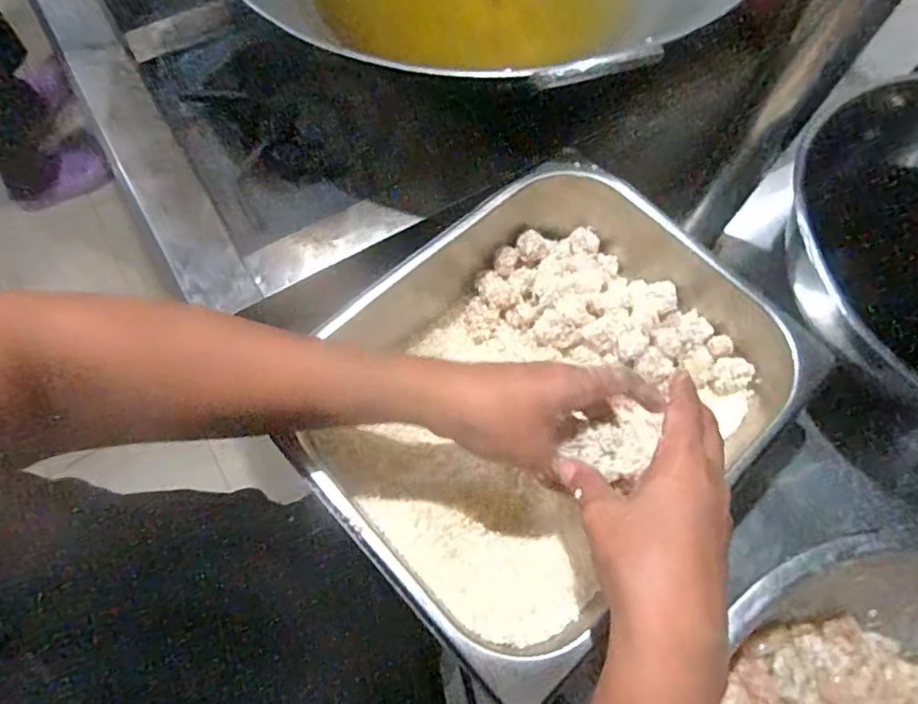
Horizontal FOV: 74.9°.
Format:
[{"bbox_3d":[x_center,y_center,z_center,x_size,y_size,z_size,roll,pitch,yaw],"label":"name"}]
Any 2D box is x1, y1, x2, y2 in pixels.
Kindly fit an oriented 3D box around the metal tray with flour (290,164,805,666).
[{"bbox_3d":[0.065,0.022,0.435,0.337,0.083,0.265,-35,73,-15],"label":"metal tray with flour"}]

